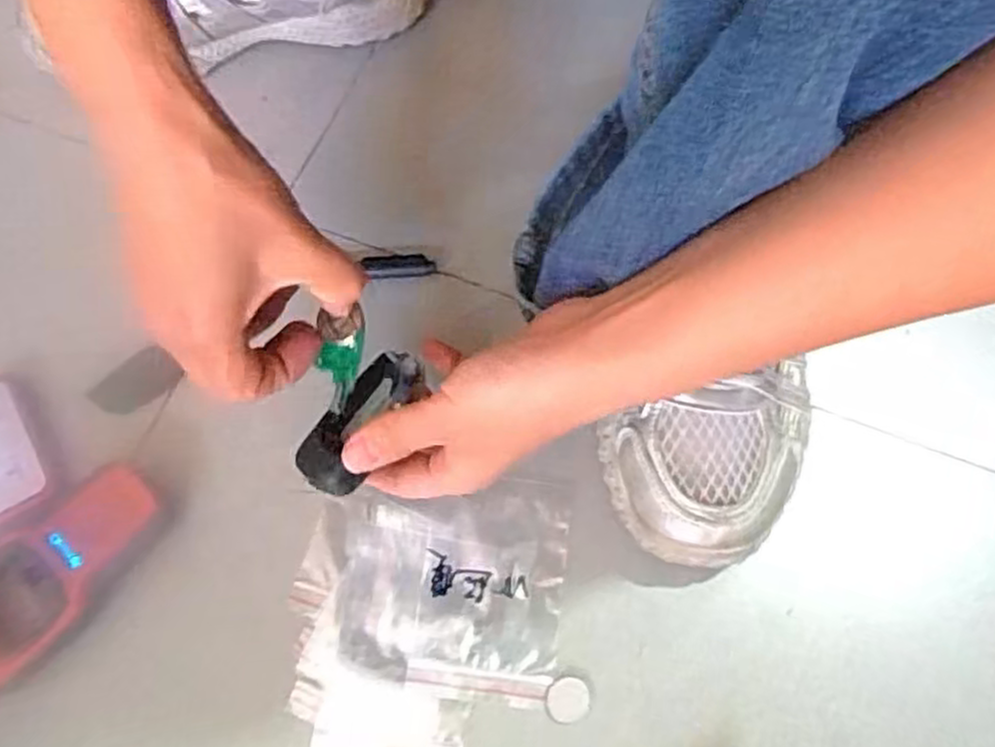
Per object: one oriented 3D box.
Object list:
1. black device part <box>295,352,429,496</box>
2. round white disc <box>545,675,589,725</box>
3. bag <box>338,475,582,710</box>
[{"bbox_3d":[-0.059,0.021,0.330,0.033,0.015,0.068,36,81,13],"label":"black device part"},{"bbox_3d":[0.032,0.150,0.348,0.019,0.004,0.020,0,69,0],"label":"round white disc"},{"bbox_3d":[-0.022,0.100,0.366,0.106,0.004,0.102,6,69,3],"label":"bag"}]

